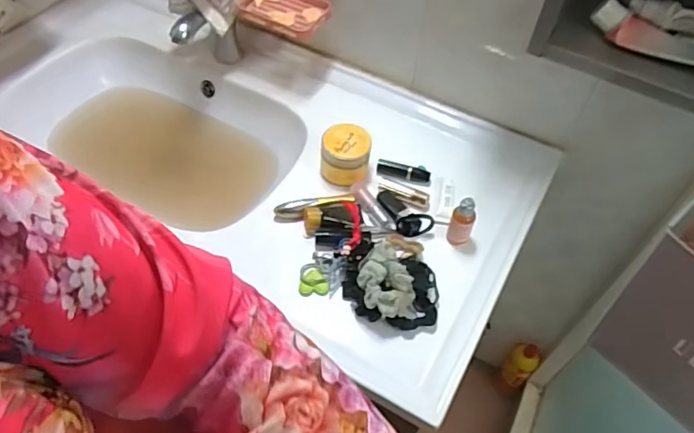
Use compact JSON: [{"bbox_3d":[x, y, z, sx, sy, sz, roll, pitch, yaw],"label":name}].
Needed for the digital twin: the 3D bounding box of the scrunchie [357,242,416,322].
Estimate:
[{"bbox_3d":[0.045,0.076,0.643,0.065,0.040,0.097,-2,53,-5],"label":"scrunchie"}]

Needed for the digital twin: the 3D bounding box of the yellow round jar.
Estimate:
[{"bbox_3d":[-0.002,-0.087,0.758,0.066,0.062,0.067,2,53,-2],"label":"yellow round jar"}]

